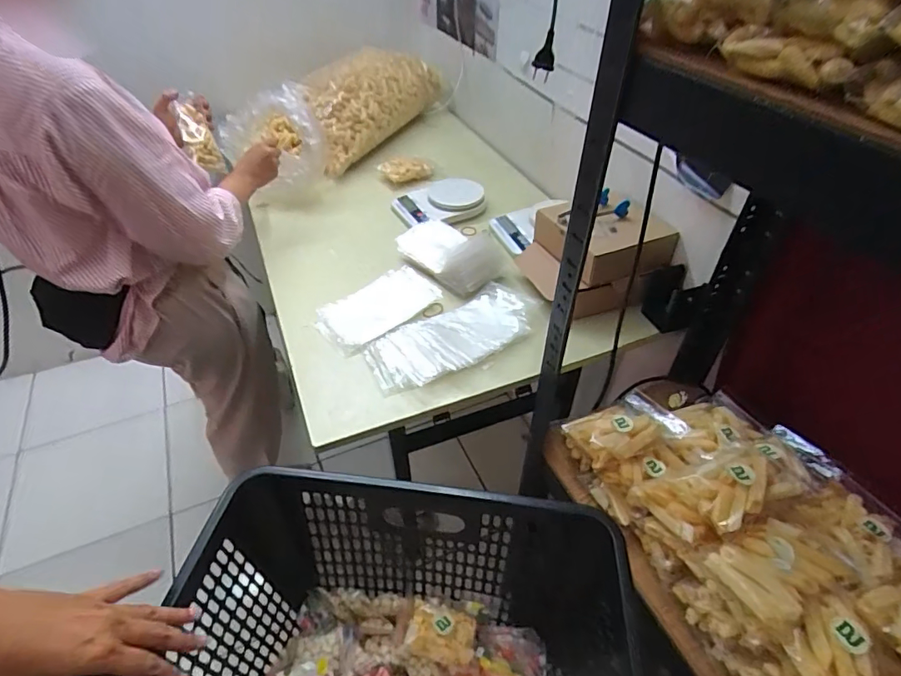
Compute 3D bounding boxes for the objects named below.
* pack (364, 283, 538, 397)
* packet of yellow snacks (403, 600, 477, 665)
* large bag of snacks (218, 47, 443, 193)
[{"bbox_3d":[0.010,-0.003,0.742,0.266,0.029,0.119,-24,49,-24],"label":"pack"},{"bbox_3d":[-0.010,0.361,0.610,0.081,0.029,0.063,8,44,8],"label":"packet of yellow snacks"},{"bbox_3d":[-0.244,-0.540,1.193,0.186,0.201,0.633,21,47,20],"label":"large bag of snacks"}]

